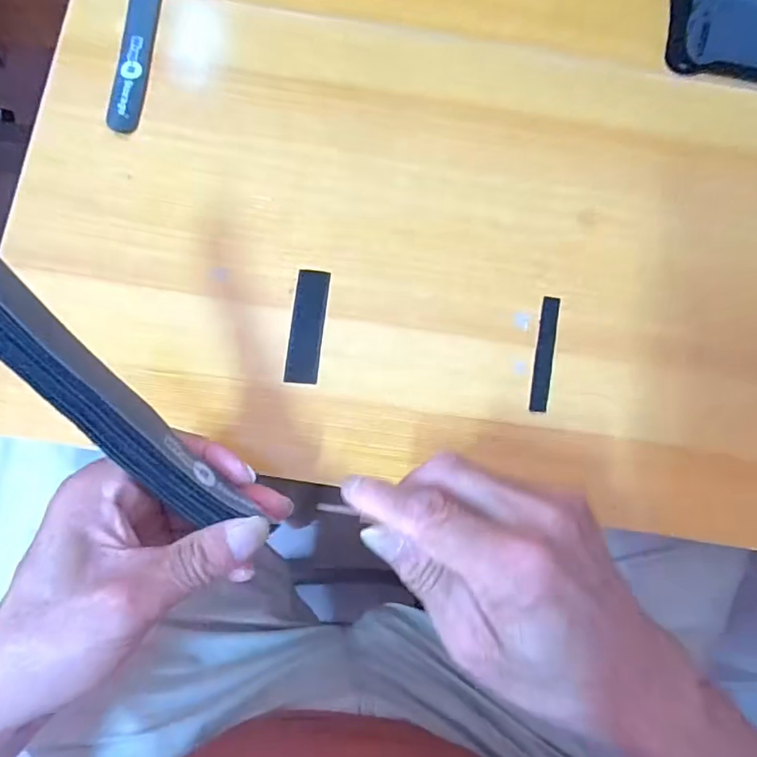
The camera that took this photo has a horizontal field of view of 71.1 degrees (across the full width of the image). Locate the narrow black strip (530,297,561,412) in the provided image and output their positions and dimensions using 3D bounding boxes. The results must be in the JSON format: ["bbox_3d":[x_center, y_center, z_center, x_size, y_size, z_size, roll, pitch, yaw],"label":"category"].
[{"bbox_3d":[0.101,-0.015,0.320,0.012,0.004,0.071,11,81,0],"label":"narrow black strip"}]

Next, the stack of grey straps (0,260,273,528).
[{"bbox_3d":[-0.122,-0.001,0.212,0.024,0.020,0.182,-42,115,-7],"label":"stack of grey straps"}]

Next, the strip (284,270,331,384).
[{"bbox_3d":[-0.042,-0.032,0.317,0.020,0.004,0.069,6,81,-1],"label":"strip"}]

